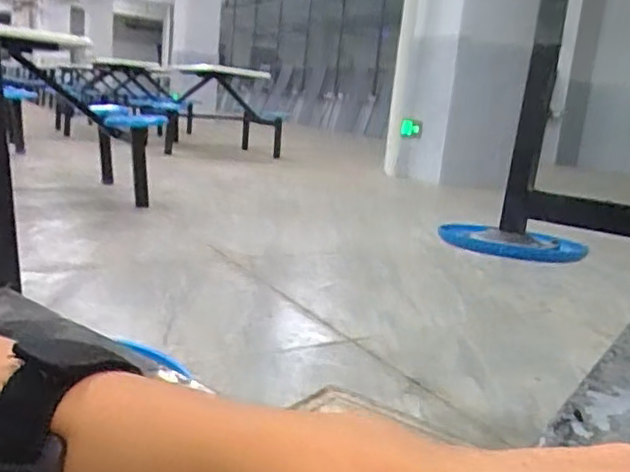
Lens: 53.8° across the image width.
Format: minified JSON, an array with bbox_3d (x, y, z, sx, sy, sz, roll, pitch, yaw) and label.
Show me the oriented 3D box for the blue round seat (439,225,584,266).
[{"bbox_3d":[0.405,0.012,1.276,0.234,0.033,0.233,2,13,-22],"label":"blue round seat"}]

